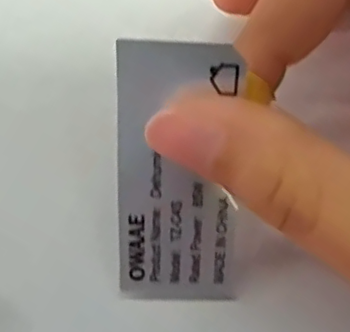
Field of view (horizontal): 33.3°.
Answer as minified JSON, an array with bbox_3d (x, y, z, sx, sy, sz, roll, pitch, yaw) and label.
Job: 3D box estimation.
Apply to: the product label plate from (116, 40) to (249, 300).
[{"bbox_3d":[0.000,0.003,0.114,0.023,0.055,0.004,1,24,2],"label":"product label plate"}]

